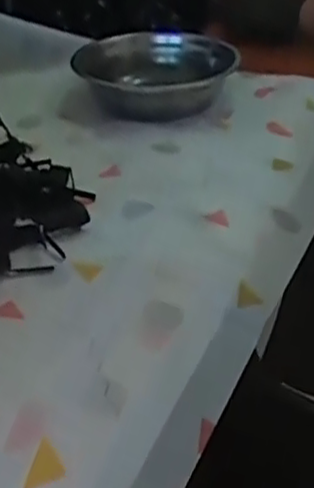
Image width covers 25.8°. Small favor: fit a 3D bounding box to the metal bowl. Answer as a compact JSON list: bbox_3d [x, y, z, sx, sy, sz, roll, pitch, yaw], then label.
[{"bbox_3d":[0.000,-0.221,0.898,0.191,0.056,0.198,0,34,0],"label":"metal bowl"}]

